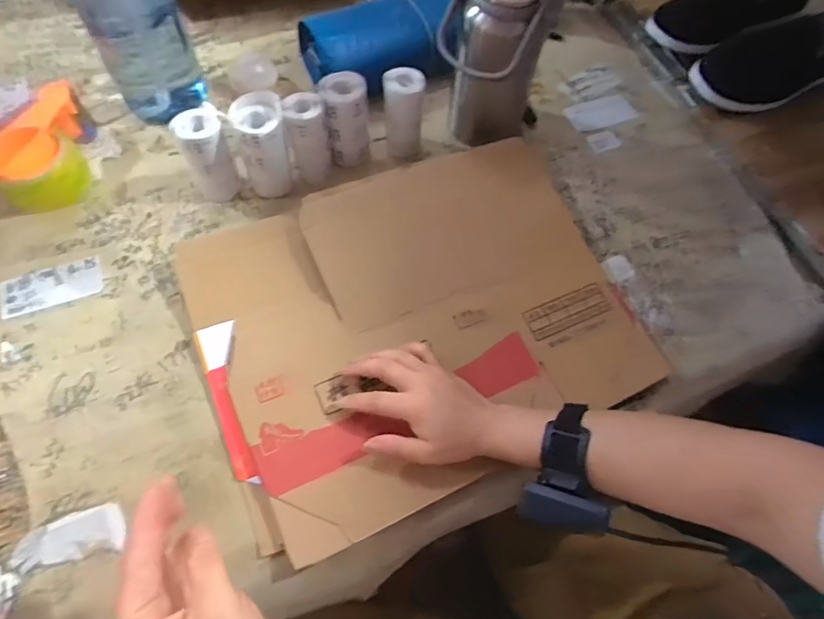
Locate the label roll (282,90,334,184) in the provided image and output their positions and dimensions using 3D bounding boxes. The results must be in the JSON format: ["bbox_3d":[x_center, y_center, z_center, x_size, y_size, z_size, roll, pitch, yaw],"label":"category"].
[{"bbox_3d":[-0.120,-0.197,0.603,0.043,0.107,0.045,1,61,-1],"label":"label roll"}]

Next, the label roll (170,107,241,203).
[{"bbox_3d":[-0.231,-0.174,0.584,0.047,0.094,0.051,1,61,-1],"label":"label roll"}]

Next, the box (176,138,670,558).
[{"bbox_3d":[0.013,0.009,0.545,0.438,0.040,0.341,-19,73,-13],"label":"box"}]

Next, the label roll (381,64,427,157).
[{"bbox_3d":[-0.009,-0.234,0.614,0.047,0.089,0.047,-1,61,-2],"label":"label roll"}]

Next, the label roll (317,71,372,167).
[{"bbox_3d":[-0.076,-0.224,0.613,0.056,0.097,0.053,-5,61,-5],"label":"label roll"}]

